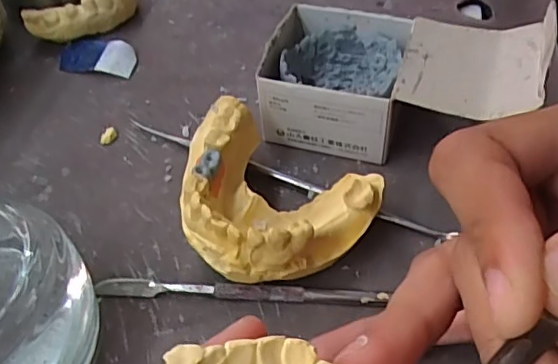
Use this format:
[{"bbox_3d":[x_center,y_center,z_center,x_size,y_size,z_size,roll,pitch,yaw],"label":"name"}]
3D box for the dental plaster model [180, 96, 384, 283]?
[{"bbox_3d":[-0.008,0.008,0.198,0.071,0.037,0.060,24,55,21],"label":"dental plaster model"}]

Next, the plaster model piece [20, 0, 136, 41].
[{"bbox_3d":[-0.108,-0.099,0.305,0.057,0.020,0.052,-16,51,-10],"label":"plaster model piece"}]

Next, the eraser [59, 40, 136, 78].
[{"bbox_3d":[-0.092,-0.063,0.284,0.040,0.007,0.020,7,50,8],"label":"eraser"}]

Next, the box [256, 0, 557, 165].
[{"bbox_3d":[0.048,-0.040,0.233,0.104,0.039,0.058,11,51,12],"label":"box"}]

